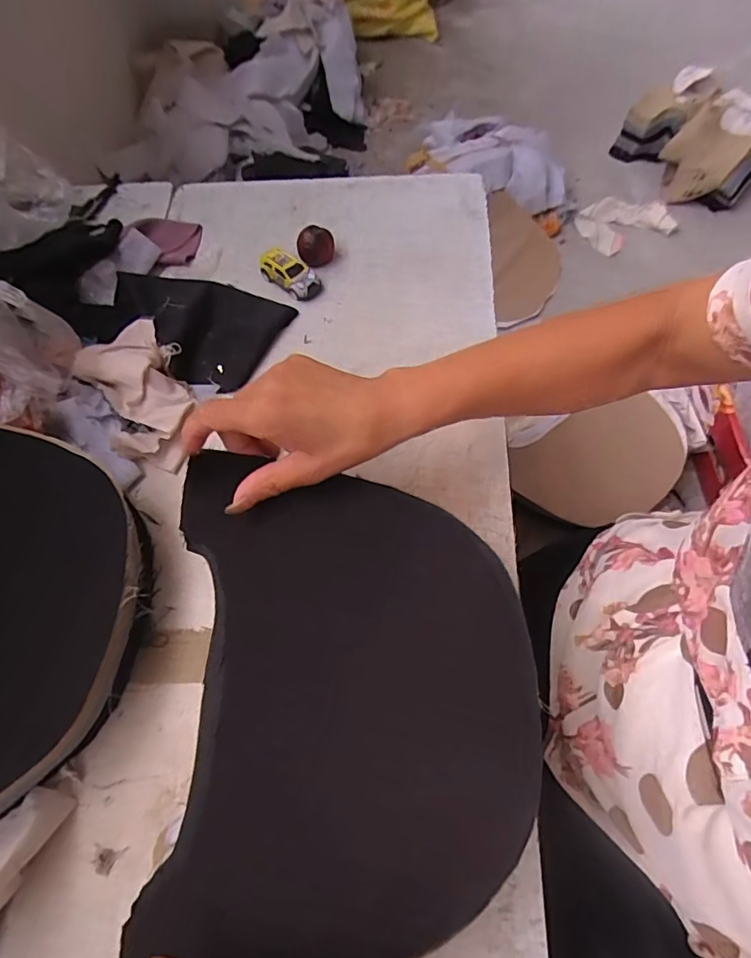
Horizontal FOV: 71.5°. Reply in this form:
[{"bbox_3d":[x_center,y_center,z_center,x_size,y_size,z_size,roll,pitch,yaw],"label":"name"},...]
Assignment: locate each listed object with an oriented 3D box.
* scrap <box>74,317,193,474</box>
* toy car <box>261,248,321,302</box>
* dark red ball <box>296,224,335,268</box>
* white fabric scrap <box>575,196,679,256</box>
[{"bbox_3d":[-0.202,-0.076,0.442,0.070,0.032,0.148,-28,67,-10],"label":"scrap"},{"bbox_3d":[-0.081,-0.195,0.497,0.060,0.026,0.028,36,72,17],"label":"toy car"},{"bbox_3d":[-0.058,-0.226,0.508,0.034,0.029,0.027,-18,66,-5],"label":"dark red ball"},{"bbox_3d":[0.529,-0.547,1.115,0.183,0.040,0.143,-16,65,-5],"label":"white fabric scrap"}]

